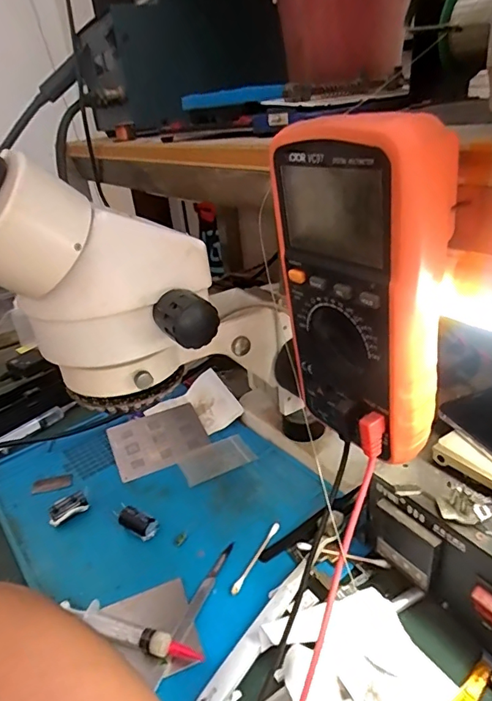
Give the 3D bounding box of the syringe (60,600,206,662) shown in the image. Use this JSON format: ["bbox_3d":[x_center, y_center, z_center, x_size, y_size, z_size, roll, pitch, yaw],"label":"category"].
[{"bbox_3d":[-0.080,0.193,0.319,0.101,0.019,0.017,7,32,25],"label":"syringe"}]

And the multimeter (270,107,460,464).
[{"bbox_3d":[0.062,-0.029,0.246,0.046,0.164,0.089,-23,31,-27],"label":"multimeter"}]

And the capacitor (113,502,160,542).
[{"bbox_3d":[-0.097,0.150,0.410,0.039,0.019,0.017,10,33,30],"label":"capacitor"}]

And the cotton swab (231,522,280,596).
[{"bbox_3d":[0.009,0.165,0.375,0.006,0.004,0.072,11,34,31],"label":"cotton swab"}]

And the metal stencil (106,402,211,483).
[{"bbox_3d":[-0.096,0.099,0.519,0.099,0.004,0.083,-18,38,-18],"label":"metal stencil"}]

